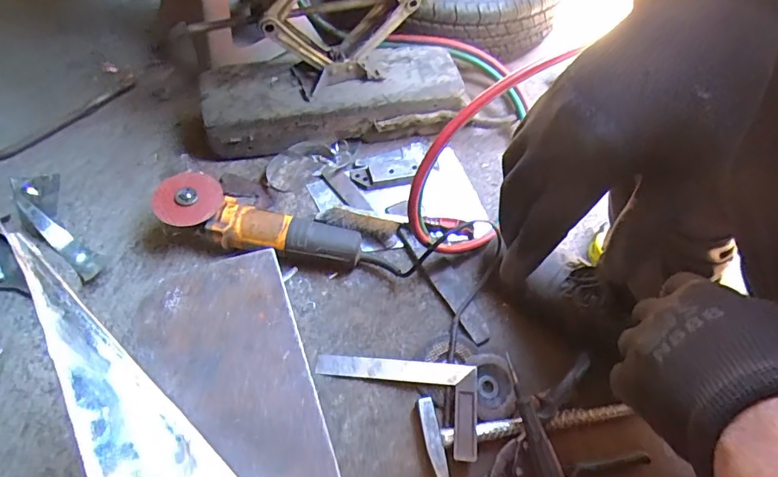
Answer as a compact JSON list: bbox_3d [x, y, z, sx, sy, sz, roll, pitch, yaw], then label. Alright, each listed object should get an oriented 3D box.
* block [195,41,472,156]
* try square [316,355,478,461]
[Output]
[{"bbox_3d":[-0.086,-0.240,0.791,0.420,0.114,0.134,-12,60,-11],"label":"block"},{"bbox_3d":[0.005,0.203,0.582,0.204,0.024,0.111,7,59,0],"label":"try square"}]

